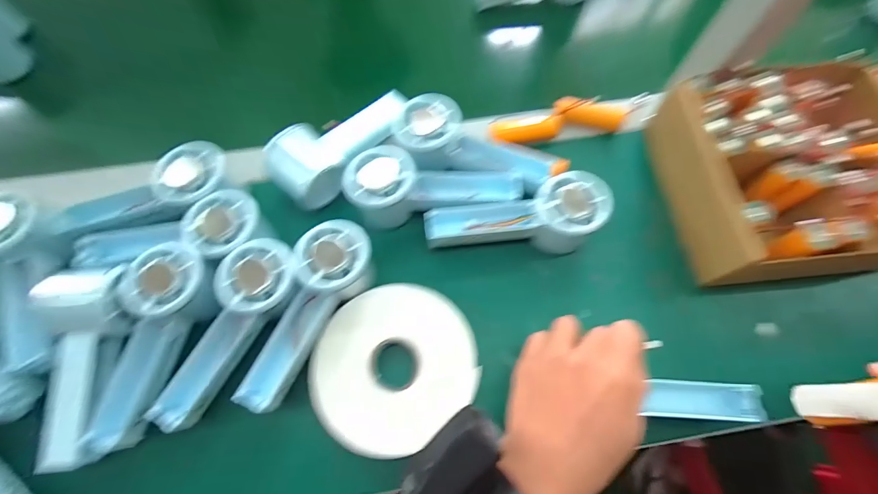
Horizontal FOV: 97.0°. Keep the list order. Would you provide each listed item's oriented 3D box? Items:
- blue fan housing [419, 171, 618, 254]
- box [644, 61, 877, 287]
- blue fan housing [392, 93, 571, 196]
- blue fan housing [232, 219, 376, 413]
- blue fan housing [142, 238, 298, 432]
[{"bbox_3d":[0.070,-0.021,0.345,0.155,0.049,0.065,-9,69,9],"label":"blue fan housing"},{"bbox_3d":[0.324,-0.070,0.361,0.196,0.082,0.184,-6,70,-4],"label":"box"},{"bbox_3d":[0.037,-0.090,0.370,0.162,0.038,0.072,20,70,6],"label":"blue fan housing"},{"bbox_3d":[-0.106,0.052,0.322,0.054,0.057,0.153,25,83,8],"label":"blue fan housing"},{"bbox_3d":[-0.163,0.068,0.312,0.055,0.045,0.153,28,87,9],"label":"blue fan housing"}]

